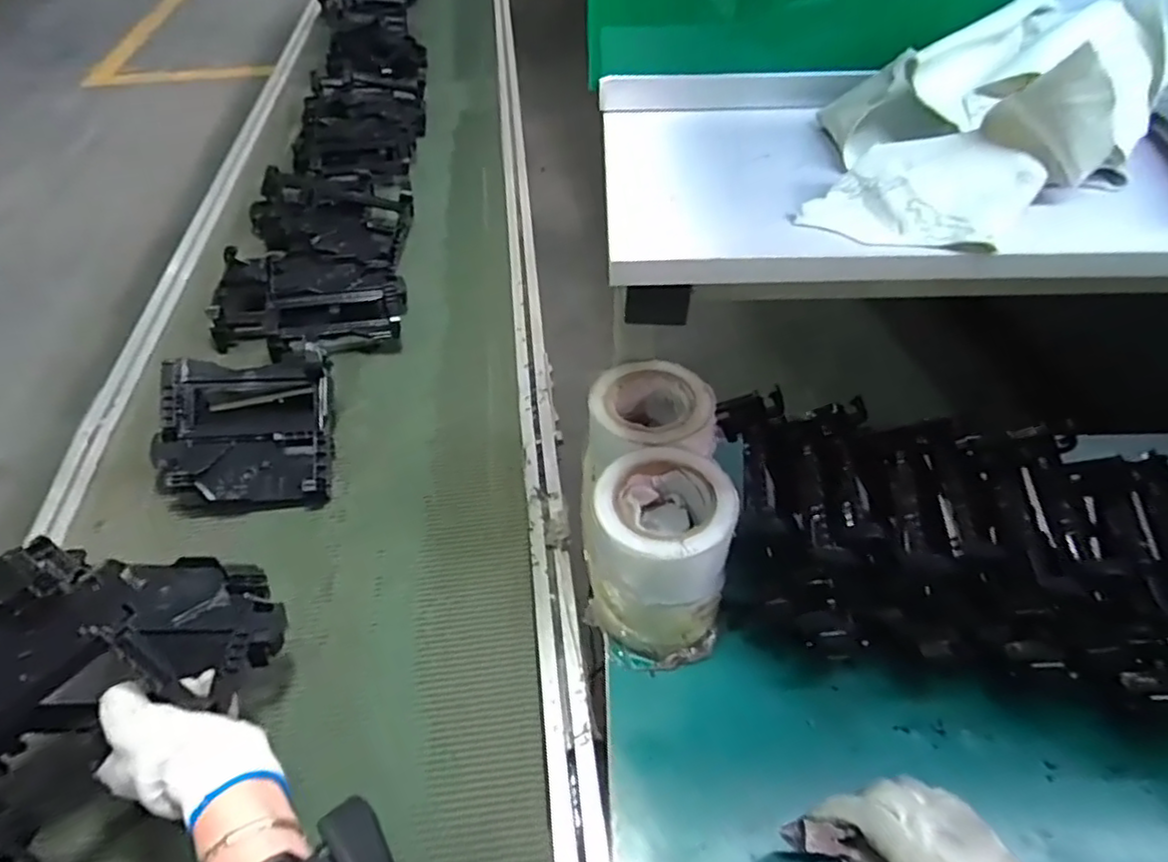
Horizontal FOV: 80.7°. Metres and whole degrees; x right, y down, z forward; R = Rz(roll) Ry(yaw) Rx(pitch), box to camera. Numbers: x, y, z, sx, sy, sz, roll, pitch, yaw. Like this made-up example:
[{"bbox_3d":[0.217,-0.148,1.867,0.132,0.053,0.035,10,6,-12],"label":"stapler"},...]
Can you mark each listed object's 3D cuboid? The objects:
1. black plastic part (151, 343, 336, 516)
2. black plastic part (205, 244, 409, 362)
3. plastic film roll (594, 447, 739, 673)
[{"bbox_3d":[-0.375,-0.009,0.779,0.181,0.117,0.195,-1,46,0],"label":"black plastic part"},{"bbox_3d":[-0.383,-0.174,0.957,0.265,0.073,0.215,-9,46,-8],"label":"black plastic part"},{"bbox_3d":[0.068,0.122,0.615,0.113,0.182,0.118,0,46,0],"label":"plastic film roll"}]

